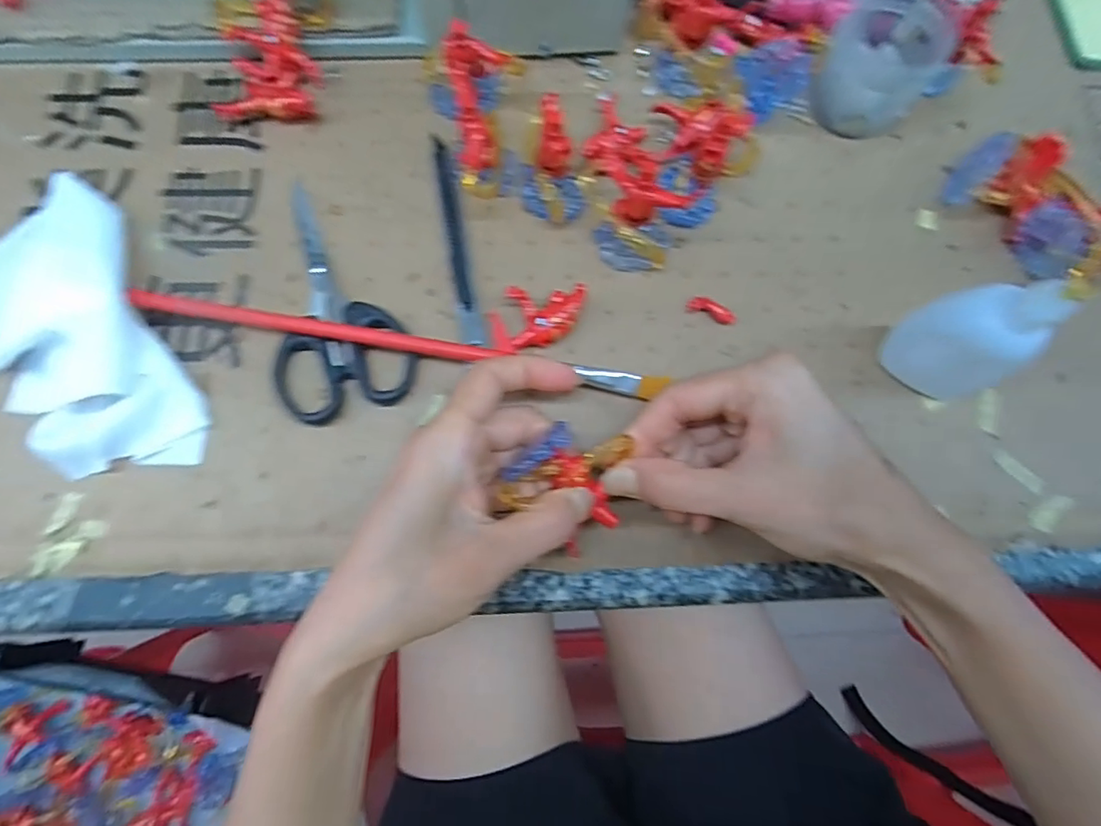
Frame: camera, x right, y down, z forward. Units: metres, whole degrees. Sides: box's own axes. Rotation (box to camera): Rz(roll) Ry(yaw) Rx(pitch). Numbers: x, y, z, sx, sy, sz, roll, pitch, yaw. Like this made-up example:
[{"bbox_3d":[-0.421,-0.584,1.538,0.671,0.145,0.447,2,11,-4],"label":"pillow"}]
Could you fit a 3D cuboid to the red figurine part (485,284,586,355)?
[{"bbox_3d":[-0.007,-0.046,0.271,0.045,0.015,0.031,3,78,0],"label":"red figurine part"}]

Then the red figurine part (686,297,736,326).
[{"bbox_3d":[0.081,-0.052,0.279,0.024,0.004,0.010,22,78,4],"label":"red figurine part"}]

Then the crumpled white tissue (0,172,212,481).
[{"bbox_3d":[-0.220,-0.037,0.261,0.090,0.023,0.155,-43,82,-9],"label":"crumpled white tissue"}]

